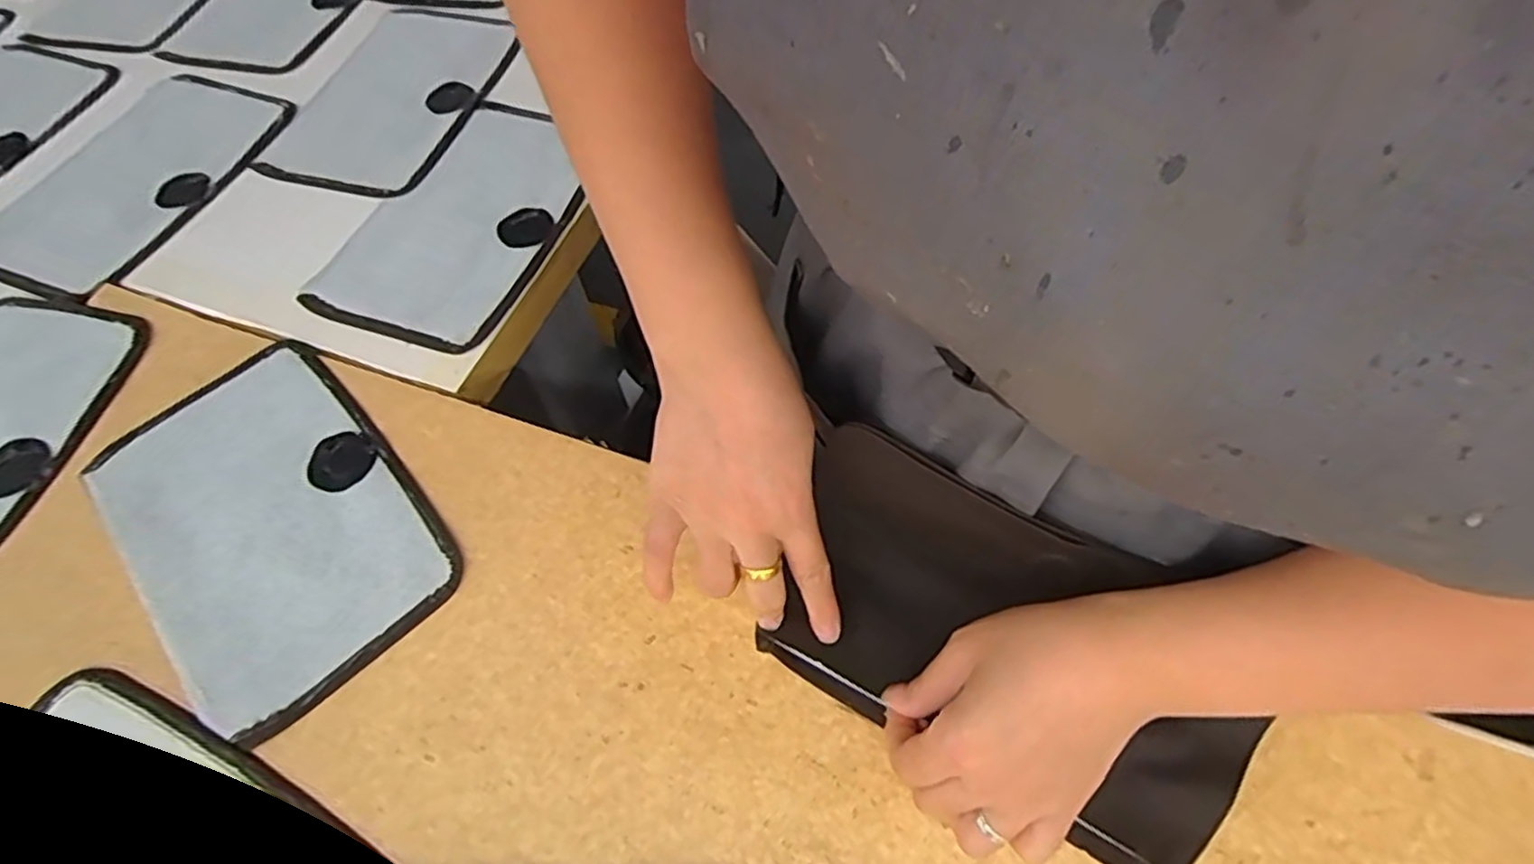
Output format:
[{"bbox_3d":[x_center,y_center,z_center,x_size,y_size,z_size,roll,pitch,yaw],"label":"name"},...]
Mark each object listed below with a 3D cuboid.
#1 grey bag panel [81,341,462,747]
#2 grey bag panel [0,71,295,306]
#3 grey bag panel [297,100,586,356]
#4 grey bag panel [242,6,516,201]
[{"bbox_3d":[-0.281,0.047,0.408,0.137,0.004,0.219,-40,67,-18],"label":"grey bag panel"},{"bbox_3d":[-0.482,-0.193,0.552,0.141,0.010,0.217,18,63,12],"label":"grey bag panel"},{"bbox_3d":[-0.212,-0.153,0.519,0.132,0.008,0.215,18,63,12],"label":"grey bag panel"},{"bbox_3d":[-0.306,-0.274,0.588,0.147,0.011,0.211,15,62,10],"label":"grey bag panel"}]

